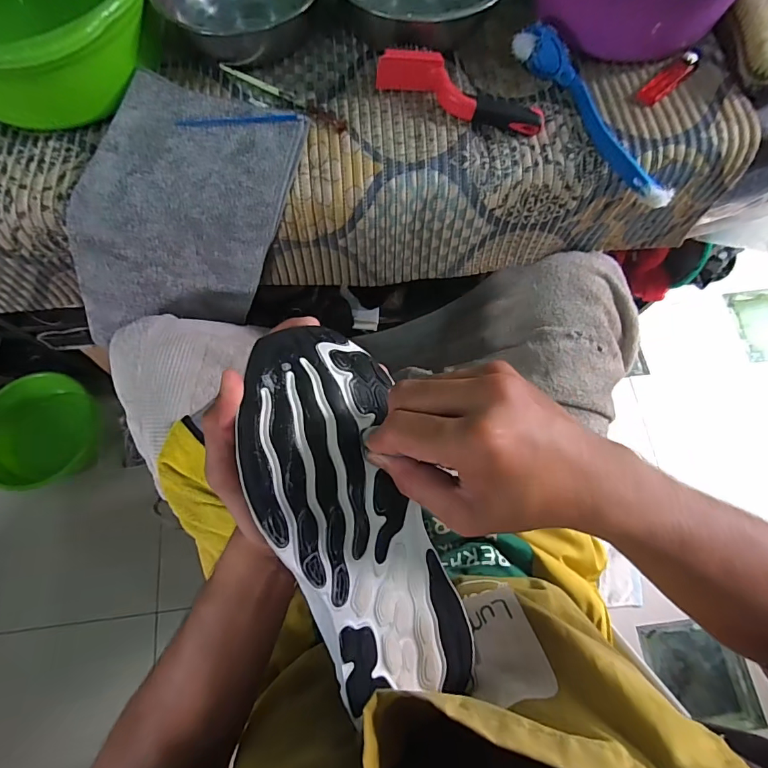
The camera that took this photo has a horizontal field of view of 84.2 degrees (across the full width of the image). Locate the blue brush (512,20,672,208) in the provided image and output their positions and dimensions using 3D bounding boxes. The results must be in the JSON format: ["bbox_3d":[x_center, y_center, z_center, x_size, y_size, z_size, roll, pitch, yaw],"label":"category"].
[{"bbox_3d":[0.220,-0.282,0.436,0.049,0.030,0.234,-29,74,-9],"label":"blue brush"}]

